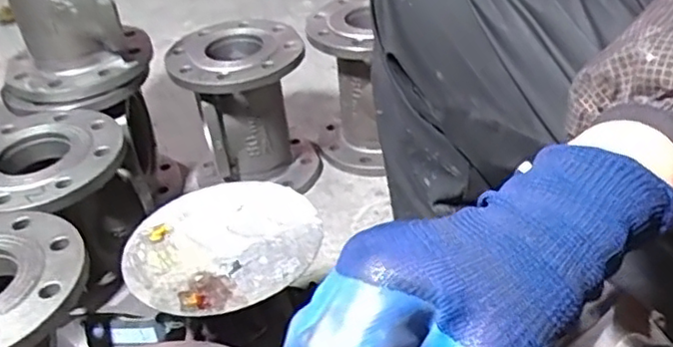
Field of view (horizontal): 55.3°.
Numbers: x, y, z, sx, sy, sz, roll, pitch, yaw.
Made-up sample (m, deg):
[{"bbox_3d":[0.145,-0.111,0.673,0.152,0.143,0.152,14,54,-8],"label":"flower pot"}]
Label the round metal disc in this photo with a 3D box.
[{"bbox_3d":[-0.099,0.060,0.558,0.163,0.009,0.159,-5,37,4],"label":"round metal disc"}]

